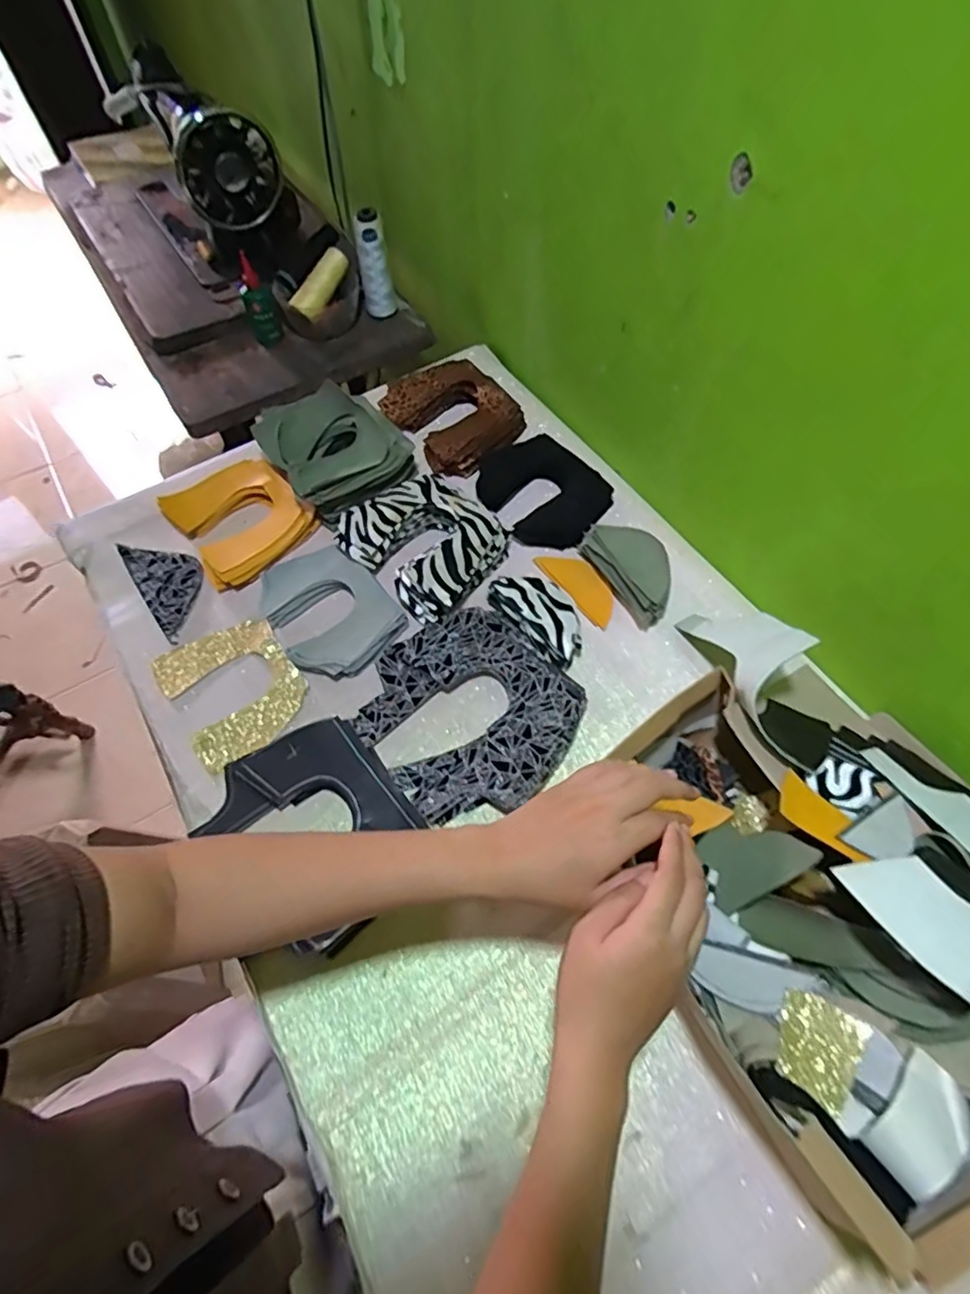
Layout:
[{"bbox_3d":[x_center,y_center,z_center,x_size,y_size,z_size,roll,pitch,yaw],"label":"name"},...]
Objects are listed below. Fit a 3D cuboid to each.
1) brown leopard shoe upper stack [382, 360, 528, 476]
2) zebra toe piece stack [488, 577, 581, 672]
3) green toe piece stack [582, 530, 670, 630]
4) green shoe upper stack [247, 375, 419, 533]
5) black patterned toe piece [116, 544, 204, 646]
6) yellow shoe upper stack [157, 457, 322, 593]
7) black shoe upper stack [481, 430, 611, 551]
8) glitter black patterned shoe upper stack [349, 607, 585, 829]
[{"bbox_3d":[-0.041,-0.308,0.803,0.142,0.038,0.168,-34,65,-17],"label":"brown leopard shoe upper stack"},{"bbox_3d":[0.060,-0.034,0.646,0.061,0.038,0.120,-32,65,-16],"label":"zebra toe piece stack"},{"bbox_3d":[0.161,-0.086,0.665,0.063,0.045,0.124,-27,64,-14],"label":"green toe piece stack"},{"bbox_3d":[-0.177,-0.241,0.740,0.157,0.053,0.170,-27,64,-14],"label":"green shoe upper stack"},{"bbox_3d":[-0.360,-0.078,0.698,0.069,0.008,0.149,-33,69,-17],"label":"black patterned toe piece"},{"bbox_3d":[-0.286,-0.153,0.724,0.137,0.025,0.154,-35,66,-17],"label":"yellow shoe upper stack"},{"bbox_3d":[0.067,-0.190,0.743,0.123,0.034,0.164,-34,66,-17],"label":"black shoe upper stack"},{"bbox_3d":[-0.017,0.061,0.590,0.184,0.022,0.196,-36,66,-18],"label":"glitter black patterned shoe upper stack"}]

